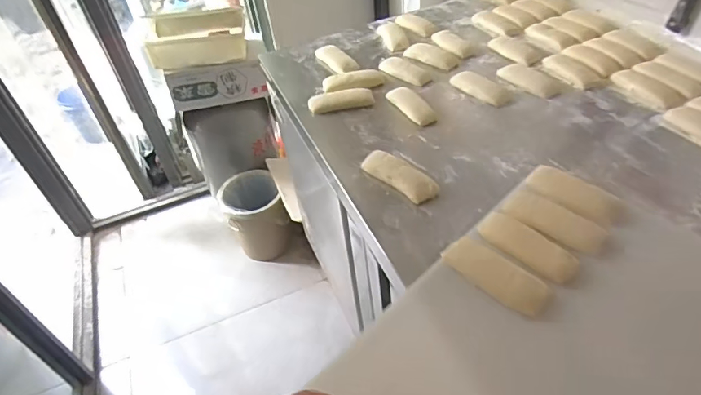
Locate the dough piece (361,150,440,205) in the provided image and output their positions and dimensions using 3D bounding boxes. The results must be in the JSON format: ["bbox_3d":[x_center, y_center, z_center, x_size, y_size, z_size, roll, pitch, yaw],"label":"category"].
[{"bbox_3d":[0.076,-0.035,0.724,0.043,0.025,0.134,-35,50,-26],"label":"dough piece"}]

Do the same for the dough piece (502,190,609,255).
[{"bbox_3d":[0.267,0.035,0.617,0.047,0.034,0.132,-33,49,-24],"label":"dough piece"}]

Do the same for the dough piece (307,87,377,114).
[{"bbox_3d":[-0.018,-0.192,0.896,0.125,0.030,0.027,-8,44,-1],"label":"dough piece"}]

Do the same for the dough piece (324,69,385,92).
[{"bbox_3d":[0.006,-0.236,0.944,0.123,0.029,0.047,-9,44,-2],"label":"dough piece"}]

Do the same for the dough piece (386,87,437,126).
[{"bbox_3d":[0.109,-0.177,0.858,0.041,0.035,0.114,-27,47,-19],"label":"dough piece"}]

